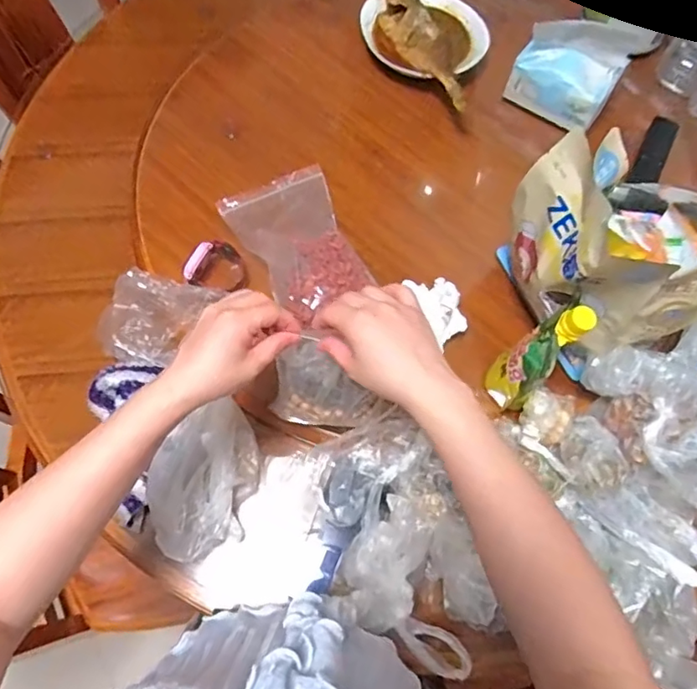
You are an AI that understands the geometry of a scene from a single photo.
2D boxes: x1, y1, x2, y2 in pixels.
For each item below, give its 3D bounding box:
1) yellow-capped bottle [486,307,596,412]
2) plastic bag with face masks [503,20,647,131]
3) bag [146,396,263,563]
[{"bbox_3d":[0.180,0.020,0.559,0.047,0.191,0.061,35,68,13],"label":"yellow-capped bottle"},{"bbox_3d":[0.300,-0.373,0.760,0.133,0.105,0.081,33,68,12],"label":"plastic bag with face masks"},{"bbox_3d":[-0.155,0.146,0.603,0.098,0.058,0.166,12,65,3],"label":"bag"}]

